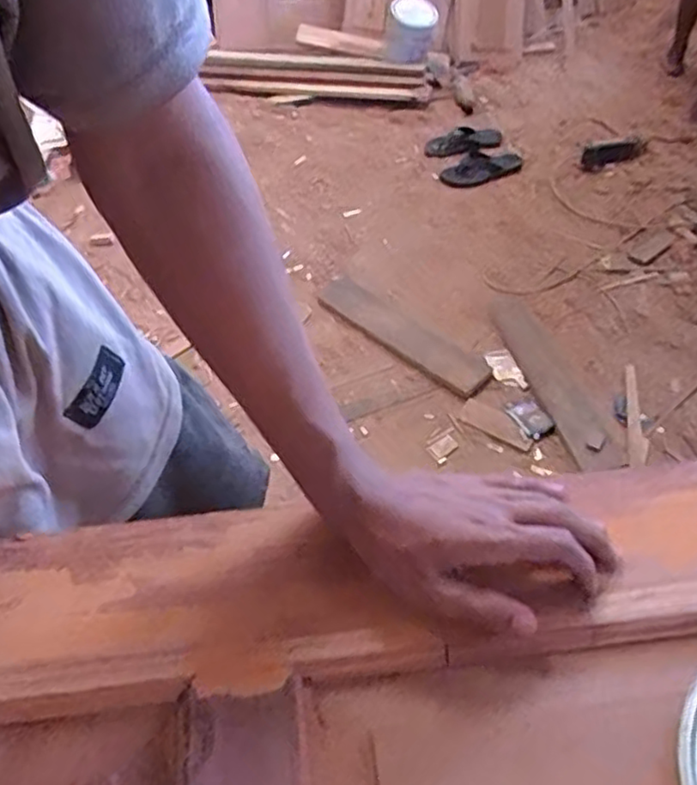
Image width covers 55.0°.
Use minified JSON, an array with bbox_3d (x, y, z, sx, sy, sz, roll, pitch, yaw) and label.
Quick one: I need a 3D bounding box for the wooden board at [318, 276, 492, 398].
[{"bbox_3d":[0.128,-0.167,1.787,0.121,0.019,0.594,-31,47,-24],"label":"wooden board"}]

